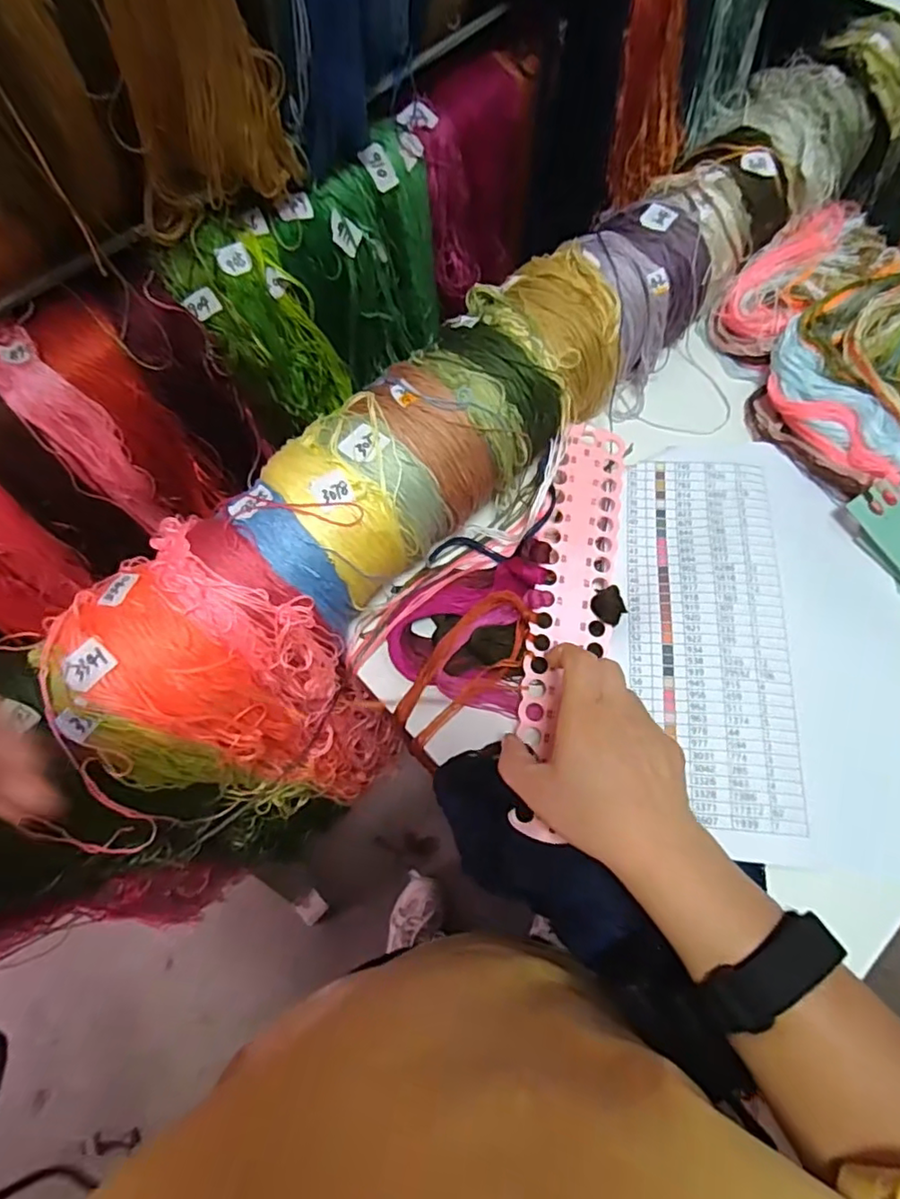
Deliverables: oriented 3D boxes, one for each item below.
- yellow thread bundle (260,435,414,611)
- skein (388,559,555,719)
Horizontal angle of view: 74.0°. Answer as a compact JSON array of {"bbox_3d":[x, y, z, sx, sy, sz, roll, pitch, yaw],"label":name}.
[{"bbox_3d":[-0.074,-0.056,0.387,0.050,0.077,0.096,-39,72,-13],"label":"yellow thread bundle"},{"bbox_3d":[0.014,0.015,0.414,0.097,0.027,0.102,19,70,9],"label":"skein"}]

